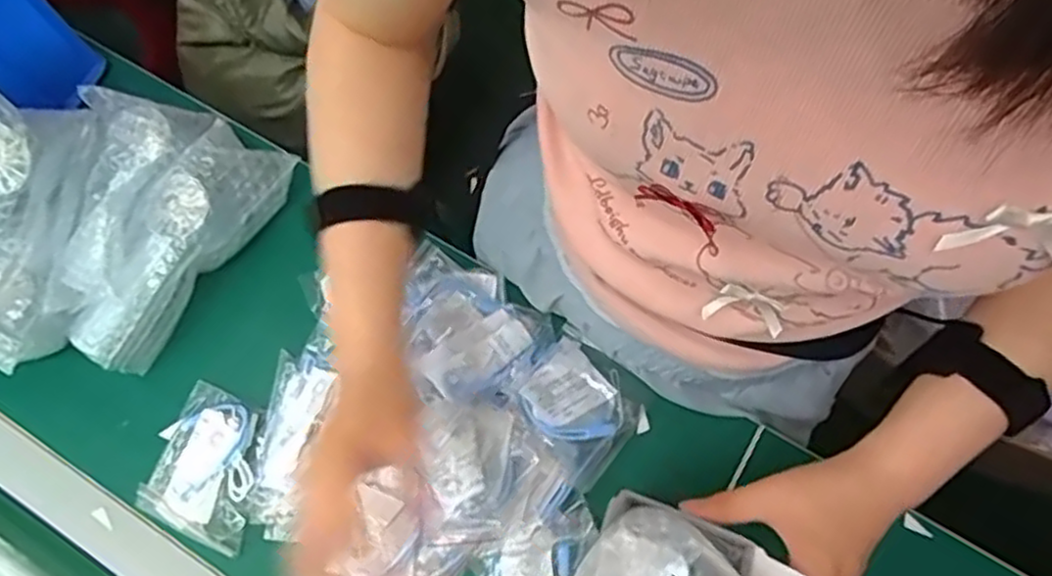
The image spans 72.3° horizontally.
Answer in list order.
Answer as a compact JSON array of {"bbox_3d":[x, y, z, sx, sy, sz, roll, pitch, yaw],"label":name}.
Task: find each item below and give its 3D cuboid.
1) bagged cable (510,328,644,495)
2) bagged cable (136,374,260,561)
[{"bbox_3d":[0.037,0.087,0.530,0.088,0.017,0.081,43,53,11],"label":"bagged cable"},{"bbox_3d":[-0.238,0.133,0.540,0.090,0.012,0.101,23,74,9],"label":"bagged cable"}]

